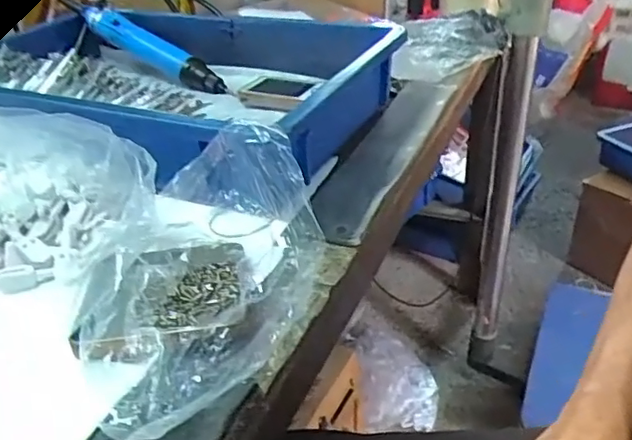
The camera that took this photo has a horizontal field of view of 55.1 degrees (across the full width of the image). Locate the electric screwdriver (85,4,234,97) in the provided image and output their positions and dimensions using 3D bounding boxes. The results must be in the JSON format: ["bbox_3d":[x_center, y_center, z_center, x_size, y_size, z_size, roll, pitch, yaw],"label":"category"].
[{"bbox_3d":[-0.197,-0.205,0.740,0.230,0.033,0.031,32,44,21],"label":"electric screwdriver"}]

